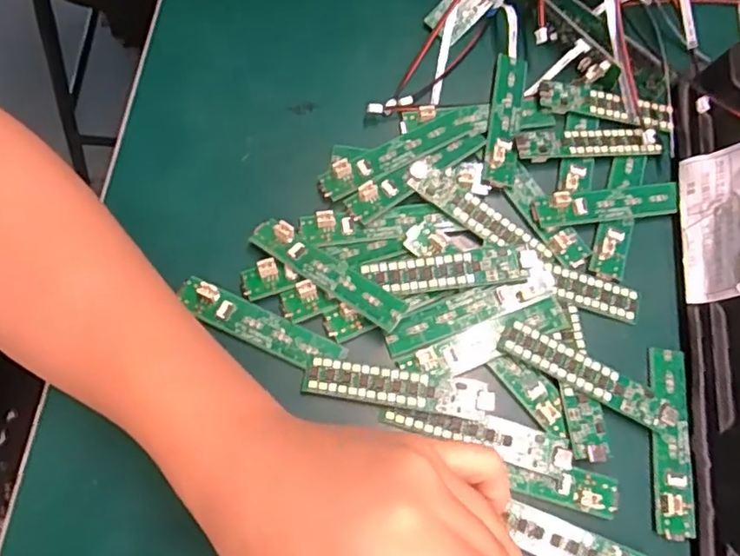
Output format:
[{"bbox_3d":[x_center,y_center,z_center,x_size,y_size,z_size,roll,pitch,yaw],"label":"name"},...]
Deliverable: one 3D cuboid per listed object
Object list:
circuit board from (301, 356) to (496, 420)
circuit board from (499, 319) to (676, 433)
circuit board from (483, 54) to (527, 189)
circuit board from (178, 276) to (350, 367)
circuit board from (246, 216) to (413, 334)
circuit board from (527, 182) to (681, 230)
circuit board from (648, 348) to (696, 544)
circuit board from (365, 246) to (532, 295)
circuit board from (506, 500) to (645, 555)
[{"bbox_3d":[0.013,0.050,0.270,0.085,0.004,0.017,9,70,-2],"label":"circuit board"},{"bbox_3d":[0.101,0.045,0.274,0.084,0.004,0.018,27,70,5],"label":"circuit board"},{"bbox_3d":[0.073,-0.086,0.318,0.017,0.007,0.081,12,71,-3],"label":"circuit board"},{"bbox_3d":[-0.051,0.023,0.278,0.080,0.005,0.016,25,76,2],"label":"circuit board"},{"bbox_3d":[-0.020,-0.003,0.284,0.082,0.009,0.016,34,71,7],"label":"circuit board"},{"bbox_3d":[0.121,-0.039,0.302,0.077,0.010,0.018,-7,71,-8],"label":"circuit board"},{"bbox_3d":[0.137,0.073,0.269,0.017,0.008,0.083,8,70,-3],"label":"circuit board"},{"bbox_3d":[0.036,-0.003,0.284,0.075,0.004,0.017,-8,78,1],"label":"circuit board"},{"bbox_3d":[0.088,0.115,0.250,0.064,0.006,0.018,23,70,3],"label":"circuit board"}]

